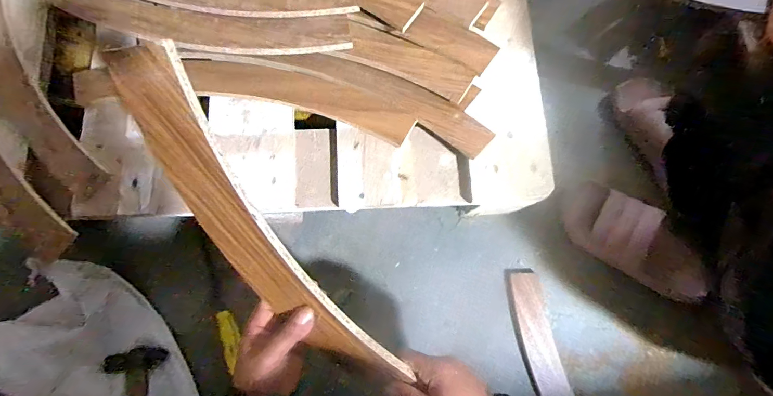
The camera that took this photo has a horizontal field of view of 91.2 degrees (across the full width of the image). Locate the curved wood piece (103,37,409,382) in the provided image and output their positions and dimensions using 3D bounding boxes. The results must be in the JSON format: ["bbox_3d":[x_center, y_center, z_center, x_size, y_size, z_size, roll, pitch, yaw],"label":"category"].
[{"bbox_3d":[-0.098,0.044,0.321,0.063,0.028,0.352,-34,113,-8],"label":"curved wood piece"}]

